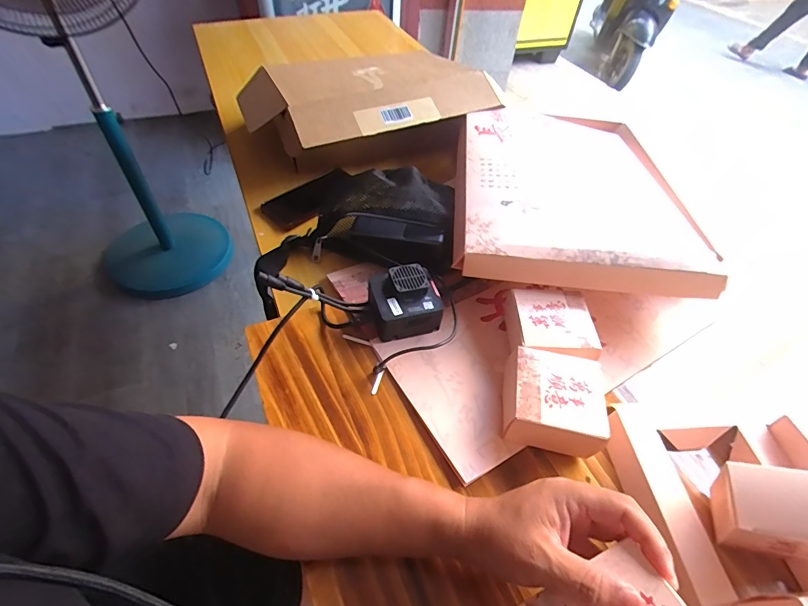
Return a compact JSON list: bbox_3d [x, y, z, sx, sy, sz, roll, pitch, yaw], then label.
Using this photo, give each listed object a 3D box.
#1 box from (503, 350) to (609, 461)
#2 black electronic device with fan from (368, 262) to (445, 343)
[{"bbox_3d":[0.146,0.102,0.410,0.094,0.053,0.094,10,50,5],"label":"box"},{"bbox_3d":[0.000,-0.005,0.486,0.081,0.057,0.081,2,51,-2],"label":"black electronic device with fan"}]

